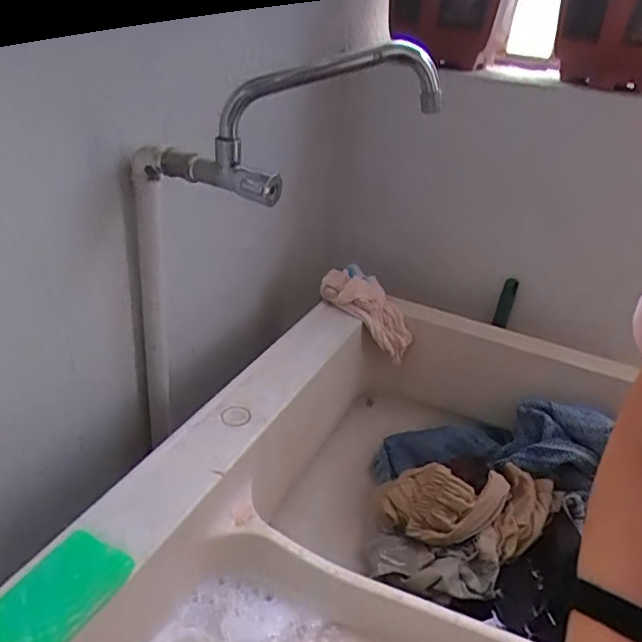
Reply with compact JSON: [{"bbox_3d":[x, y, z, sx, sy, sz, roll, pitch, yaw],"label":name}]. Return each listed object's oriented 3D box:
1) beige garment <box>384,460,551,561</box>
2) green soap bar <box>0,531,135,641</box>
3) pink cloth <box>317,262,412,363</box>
[{"bbox_3d":[0.192,0.232,0.705,0.212,0.064,0.120,8,31,3],"label":"beige garment"},{"bbox_3d":[-0.202,0.212,0.428,0.060,0.025,0.104,19,33,20],"label":"green soap bar"},{"bbox_3d":[0.081,-0.015,0.902,0.180,0.063,0.068,45,31,-11],"label":"pink cloth"}]

